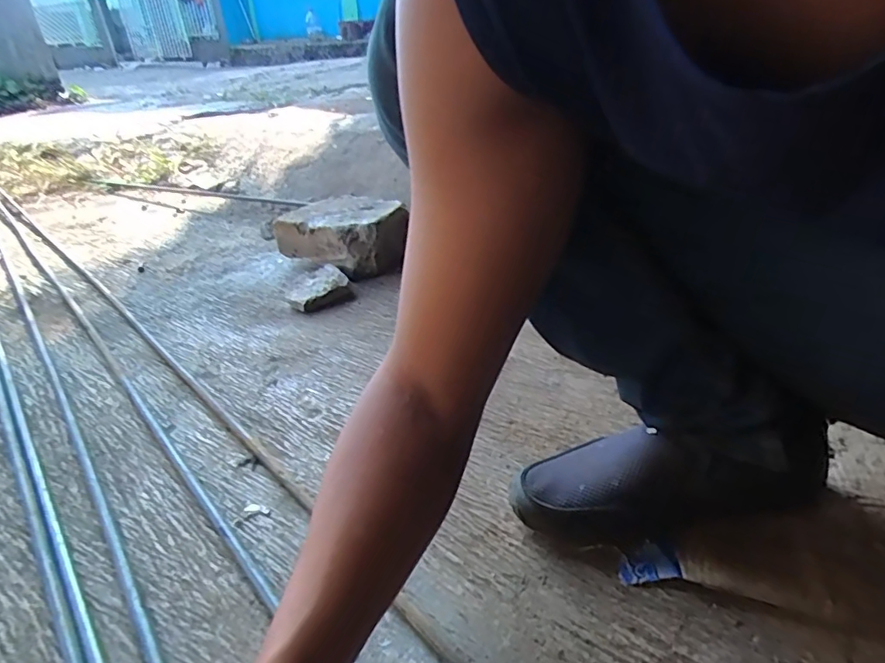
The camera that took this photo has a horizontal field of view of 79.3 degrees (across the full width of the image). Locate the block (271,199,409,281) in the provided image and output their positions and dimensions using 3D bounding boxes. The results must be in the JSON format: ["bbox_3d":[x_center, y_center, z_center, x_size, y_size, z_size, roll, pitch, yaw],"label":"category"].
[{"bbox_3d":[-0.187,-0.186,1.052,0.239,0.105,0.191,16,36,30],"label":"block"}]

